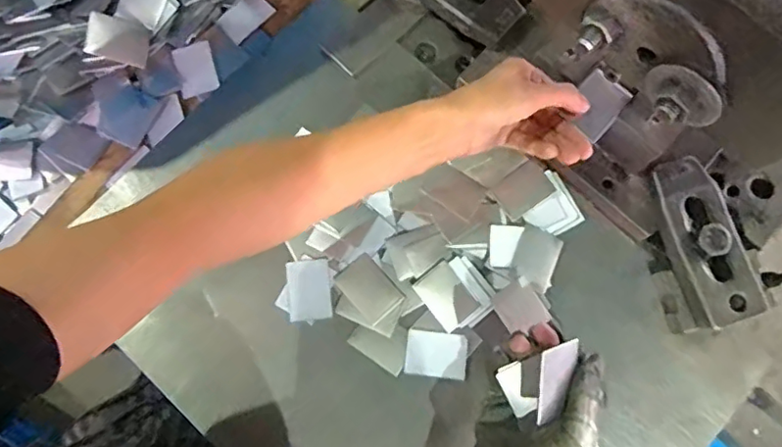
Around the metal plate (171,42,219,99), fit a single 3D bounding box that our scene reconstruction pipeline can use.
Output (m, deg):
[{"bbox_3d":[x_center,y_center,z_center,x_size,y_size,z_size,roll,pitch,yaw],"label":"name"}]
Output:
[{"bbox_3d":[-0.176,-0.138,0.516,0.033,0.004,0.048,-15,84,-7],"label":"metal plate"}]

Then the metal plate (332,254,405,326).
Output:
[{"bbox_3d":[-0.018,0.052,0.461,0.036,0.005,0.050,-42,81,-9],"label":"metal plate"}]

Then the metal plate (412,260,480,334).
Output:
[{"bbox_3d":[0.045,0.058,0.460,0.034,0.005,0.047,-37,80,-8],"label":"metal plate"}]

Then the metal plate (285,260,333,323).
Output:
[{"bbox_3d":[-0.065,0.054,0.460,0.034,0.004,0.047,-6,80,-1],"label":"metal plate"}]

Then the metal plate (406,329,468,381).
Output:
[{"bbox_3d":[0.036,0.103,0.452,0.047,0.004,0.034,8,77,1],"label":"metal plate"}]

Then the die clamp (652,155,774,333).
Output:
[{"bbox_3d":[0.245,0.013,0.448,0.046,0.032,0.129,-15,77,-4],"label":"die clamp"}]

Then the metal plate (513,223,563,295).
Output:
[{"bbox_3d":[0.119,0.030,0.468,0.039,0.004,0.050,28,68,-8],"label":"metal plate"}]

